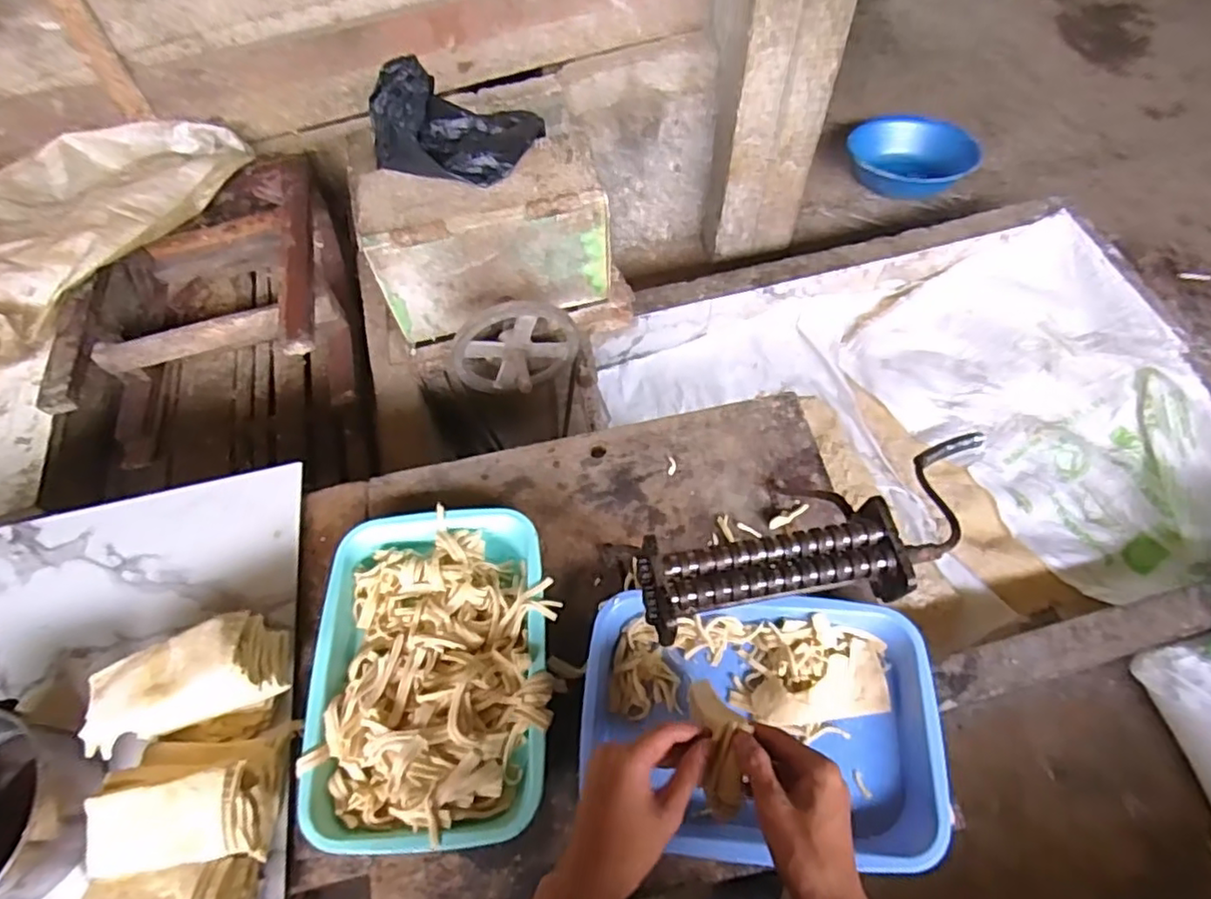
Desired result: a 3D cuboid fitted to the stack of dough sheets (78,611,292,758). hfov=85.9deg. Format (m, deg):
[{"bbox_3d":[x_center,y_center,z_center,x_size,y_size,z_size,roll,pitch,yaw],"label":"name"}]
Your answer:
[{"bbox_3d":[-0.380,0.221,0.596,0.154,0.091,0.084,-20,62,-10],"label":"stack of dough sheets"}]

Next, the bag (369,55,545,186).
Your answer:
[{"bbox_3d":[-0.222,-0.474,0.925,0.228,0.086,0.187,16,62,10],"label":"bag"}]

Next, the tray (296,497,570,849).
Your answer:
[{"bbox_3d":[-0.168,0.203,0.631,0.228,0.061,0.314,-1,61,1],"label":"tray"}]

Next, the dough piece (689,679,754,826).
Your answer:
[{"bbox_3d":[0.091,0.237,0.524,0.032,0.057,0.105,-5,61,-1],"label":"dough piece"}]

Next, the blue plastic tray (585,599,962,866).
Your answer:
[{"bbox_3d":[0.140,0.257,0.610,0.308,0.061,0.218,1,61,2],"label":"blue plastic tray"}]

